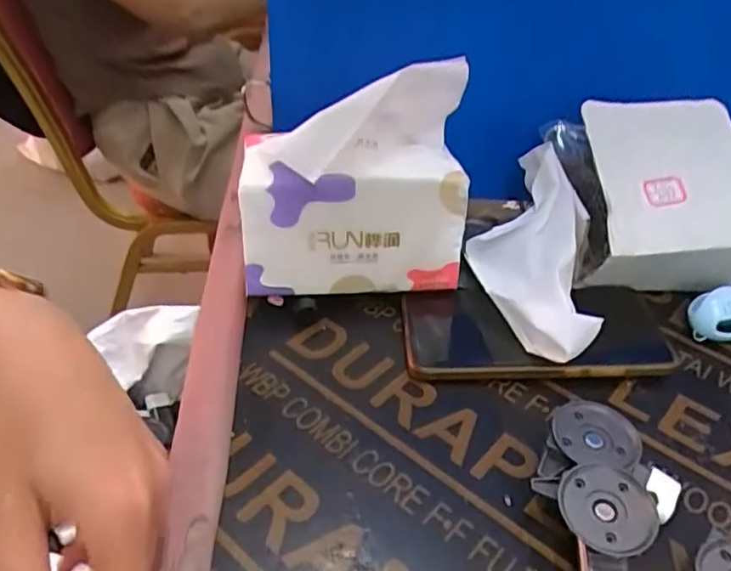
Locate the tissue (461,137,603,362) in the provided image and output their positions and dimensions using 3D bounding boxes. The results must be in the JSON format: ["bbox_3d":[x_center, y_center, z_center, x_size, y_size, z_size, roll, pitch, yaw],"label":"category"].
[{"bbox_3d":[0.106,-0.027,0.408,0.072,0.046,0.170,6,52,3],"label":"tissue"}]

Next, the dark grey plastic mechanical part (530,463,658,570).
[{"bbox_3d":[0.110,0.116,0.280,0.044,0.034,0.067,-5,40,-10],"label":"dark grey plastic mechanical part"}]

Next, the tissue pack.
[{"bbox_3d":[-0.008,-0.062,0.405,0.142,0.143,0.072,-3,39,-7],"label":"tissue pack"}]

